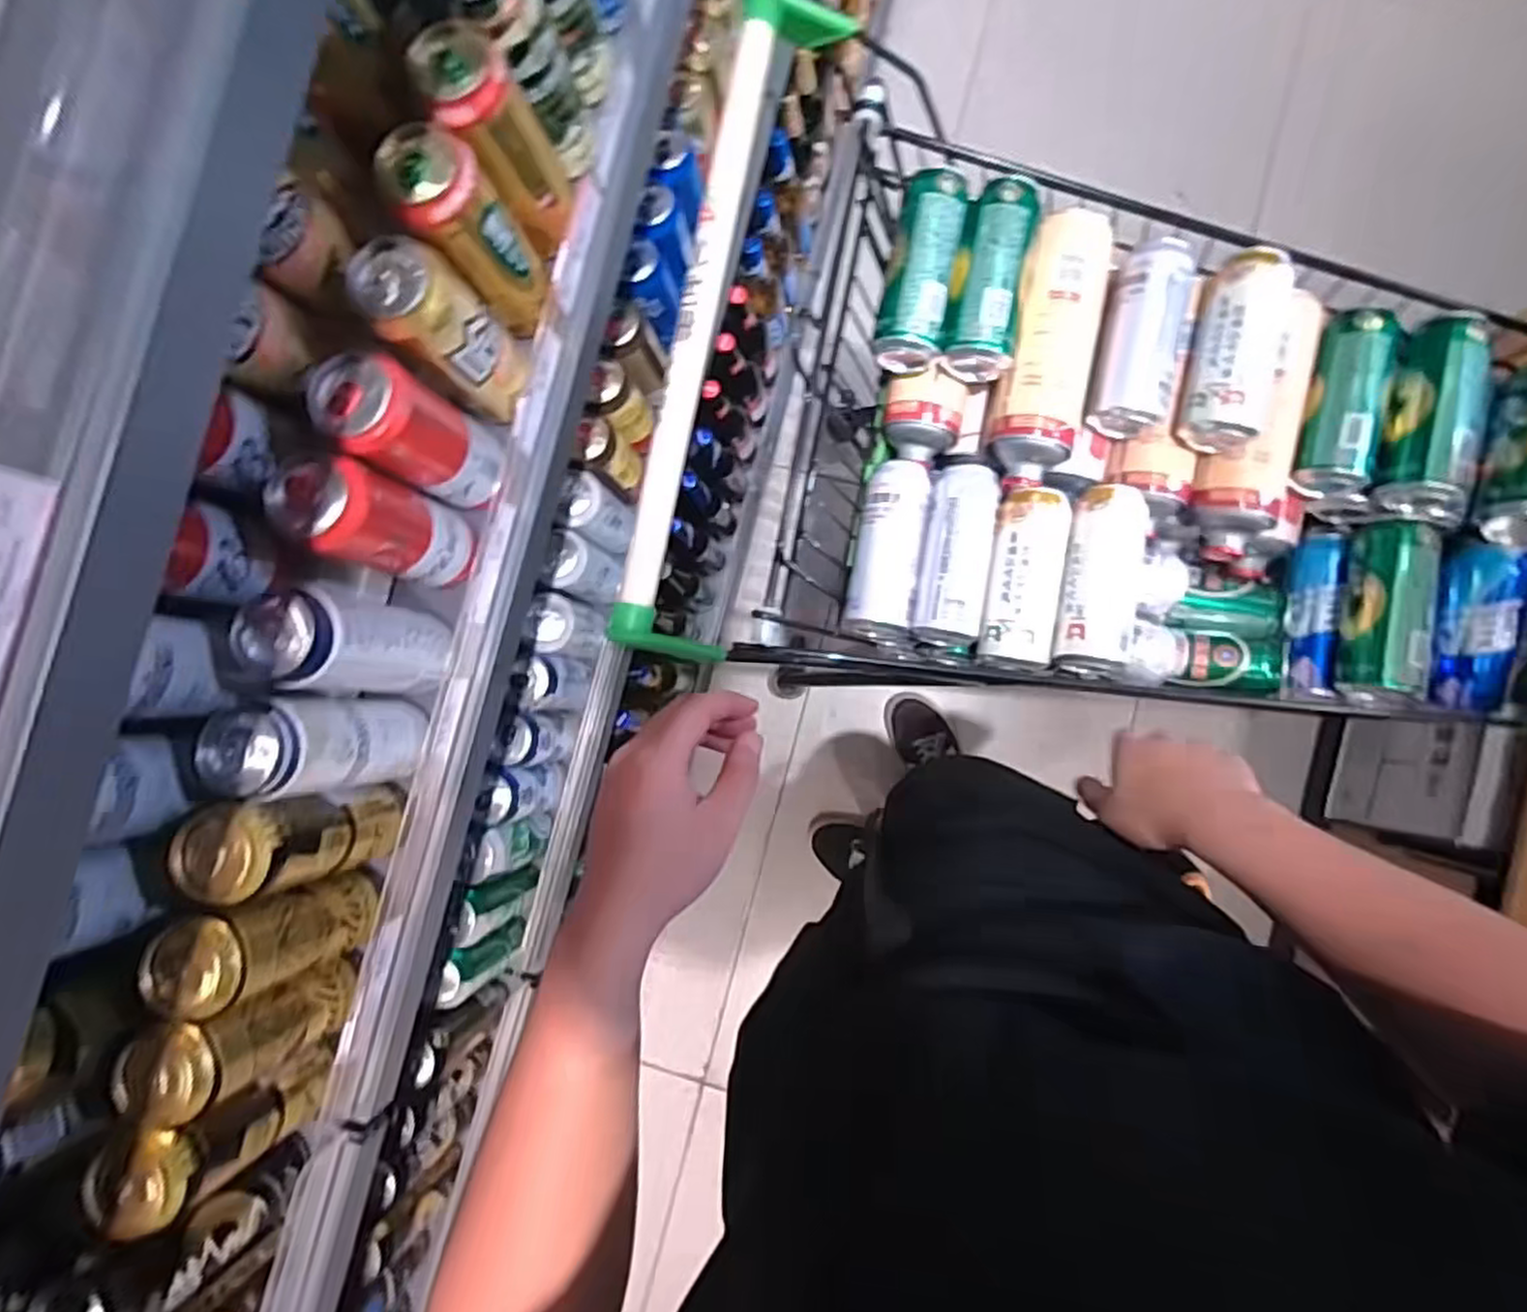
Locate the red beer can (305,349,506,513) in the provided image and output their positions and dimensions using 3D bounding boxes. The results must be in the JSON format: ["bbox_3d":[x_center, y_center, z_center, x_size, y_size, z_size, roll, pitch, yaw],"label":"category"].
[{"bbox_3d":[-0.250,-0.159,0.541,0.059,0.144,0.063,0,86,6],"label":"red beer can"}]

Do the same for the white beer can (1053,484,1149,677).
[{"bbox_3d":[0.321,-0.071,0.699,0.079,0.060,0.173,9,87,6],"label":"white beer can"}]

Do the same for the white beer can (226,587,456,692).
[{"bbox_3d":[-0.295,-0.006,0.535,0.068,0.145,0.062,0,86,6],"label":"white beer can"}]

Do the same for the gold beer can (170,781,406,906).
[{"bbox_3d":[-0.327,0.129,0.539,0.061,0.156,0.060,0,86,6],"label":"gold beer can"}]

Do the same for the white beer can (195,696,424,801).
[{"bbox_3d":[-0.314,0.064,0.545,0.064,0.159,0.062,0,86,6],"label":"white beer can"}]

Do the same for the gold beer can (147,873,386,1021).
[{"bbox_3d":[-0.348,0.202,0.531,0.062,0.143,0.063,0,86,6],"label":"gold beer can"}]

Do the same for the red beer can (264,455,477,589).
[{"bbox_3d":[-0.274,-0.095,0.544,0.063,0.144,0.059,0,86,6],"label":"red beer can"}]

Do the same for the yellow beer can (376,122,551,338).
[{"bbox_3d":[-0.211,-0.307,0.551,0.059,0.149,0.061,0,86,6],"label":"yellow beer can"}]

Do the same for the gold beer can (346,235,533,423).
[{"bbox_3d":[-0.227,-0.234,0.549,0.066,0.150,0.062,0,86,6],"label":"gold beer can"}]

